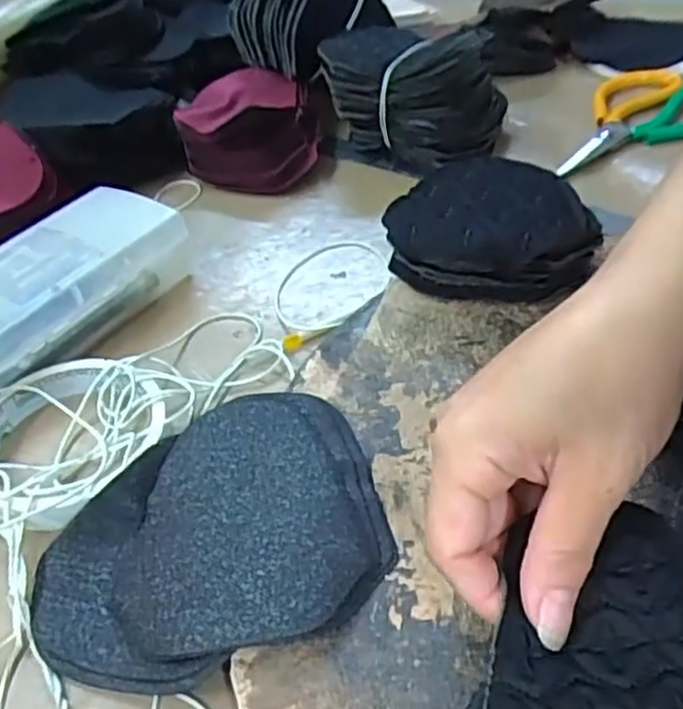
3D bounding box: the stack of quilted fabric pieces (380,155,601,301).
[{"bbox_3d":[0.082,-0.071,0.399,0.107,0.046,0.106,2,43,8],"label":"stack of quilted fabric pieces"}]

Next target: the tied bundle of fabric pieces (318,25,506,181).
[{"bbox_3d":[0.049,-0.185,0.512,0.109,0.079,0.078,10,45,17],"label":"tied bundle of fabric pieces"}]

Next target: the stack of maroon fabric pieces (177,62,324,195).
[{"bbox_3d":[-0.065,-0.163,0.519,0.096,0.056,0.111,-4,43,2],"label":"stack of maroon fabric pieces"}]

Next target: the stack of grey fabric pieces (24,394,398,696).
[{"bbox_3d":[-0.052,0.068,0.281,0.132,0.018,0.109,-14,43,-9],"label":"stack of grey fabric pieces"}]

